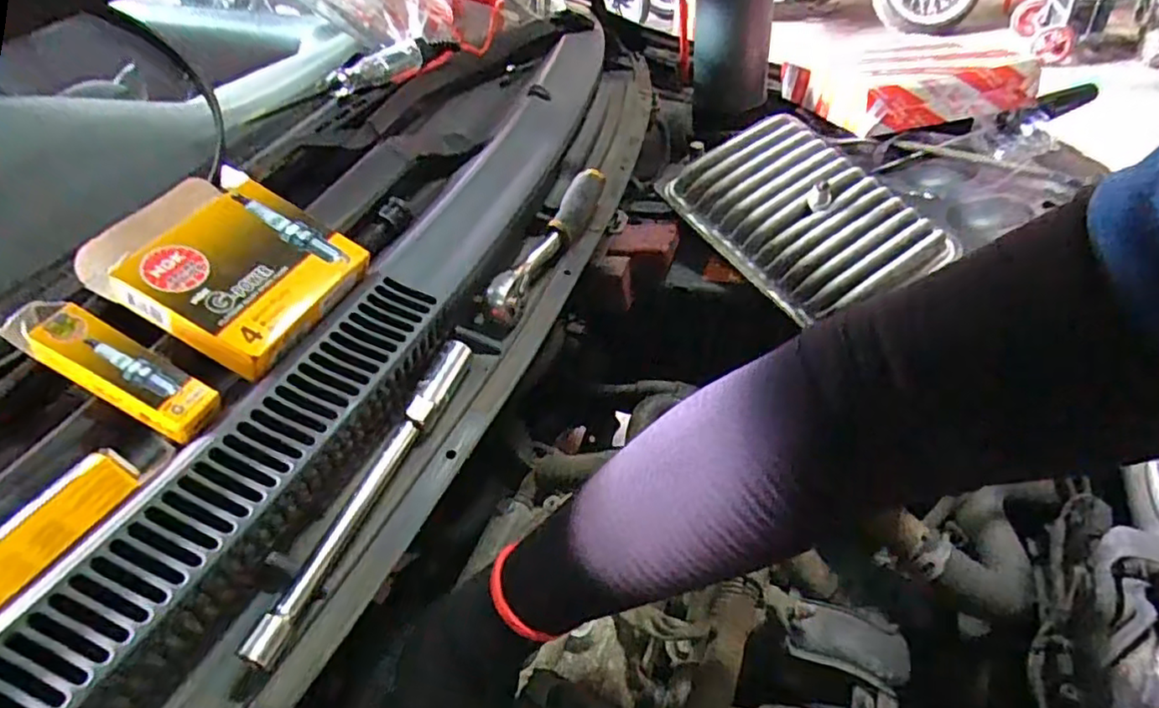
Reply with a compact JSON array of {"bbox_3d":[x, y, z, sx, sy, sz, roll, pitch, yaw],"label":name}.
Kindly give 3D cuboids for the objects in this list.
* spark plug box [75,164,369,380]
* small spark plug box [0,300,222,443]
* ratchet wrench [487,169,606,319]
[{"bbox_3d":[-0.207,-0.053,0.381,0.122,0.031,0.106,34,51,-2],"label":"spark plug box"},{"bbox_3d":[-0.233,0.007,0.324,0.101,0.021,0.025,31,45,-5],"label":"small spark plug box"},{"bbox_3d":[-0.019,-0.087,0.488,0.020,0.036,0.172,15,45,22],"label":"ratchet wrench"}]

